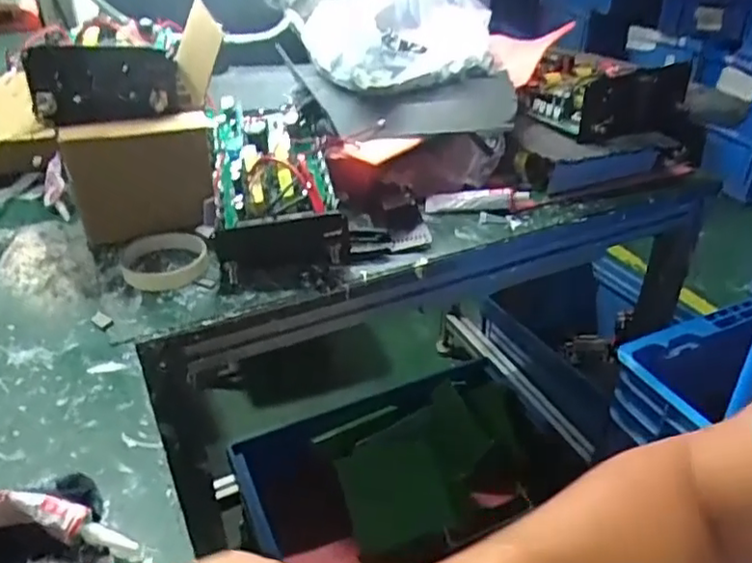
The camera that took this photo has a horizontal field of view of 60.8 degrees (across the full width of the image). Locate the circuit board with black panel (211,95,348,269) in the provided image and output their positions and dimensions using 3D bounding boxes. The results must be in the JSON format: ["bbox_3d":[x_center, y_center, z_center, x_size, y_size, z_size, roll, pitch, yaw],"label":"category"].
[{"bbox_3d":[-0.115,-0.122,0.717,0.133,0.083,0.268,-7,47,-13],"label":"circuit board with black panel"}]

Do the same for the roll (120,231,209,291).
[{"bbox_3d":[-0.217,-0.022,0.662,0.085,0.026,0.085,1,34,-1],"label":"roll"}]

